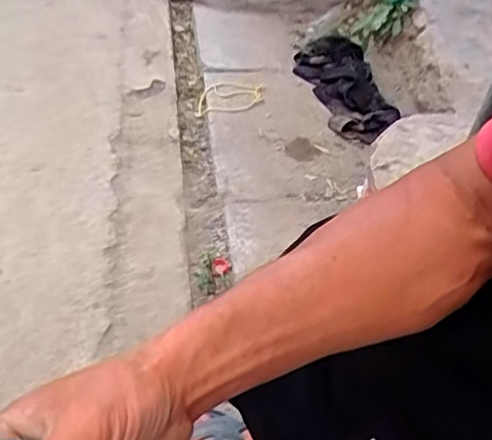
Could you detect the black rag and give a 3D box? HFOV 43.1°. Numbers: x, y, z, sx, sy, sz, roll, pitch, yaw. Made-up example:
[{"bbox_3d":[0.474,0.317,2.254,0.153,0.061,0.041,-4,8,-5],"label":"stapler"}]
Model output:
[{"bbox_3d":[0.298,-0.419,1.839,0.214,0.095,0.518,-4,41,-10],"label":"black rag"}]

